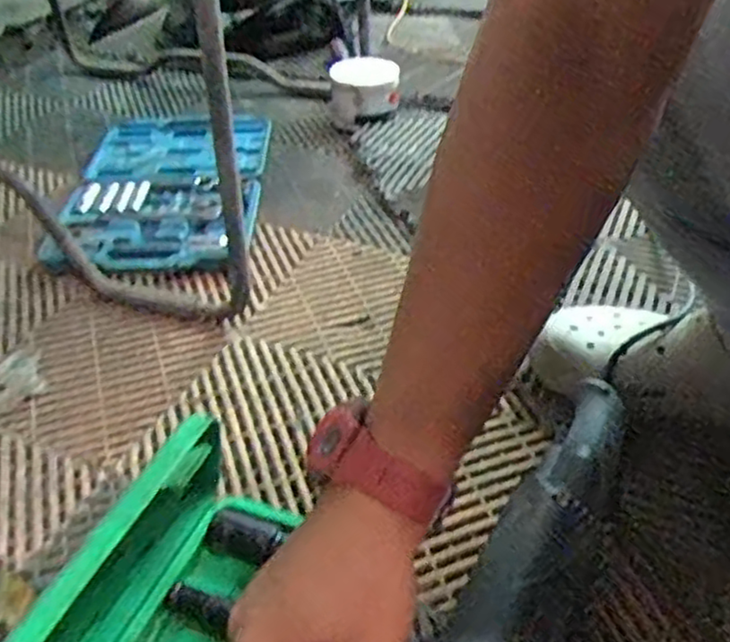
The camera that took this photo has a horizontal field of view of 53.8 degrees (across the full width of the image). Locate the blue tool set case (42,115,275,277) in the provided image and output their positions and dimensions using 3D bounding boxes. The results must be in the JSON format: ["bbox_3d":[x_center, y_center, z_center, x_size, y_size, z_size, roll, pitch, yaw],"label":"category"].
[{"bbox_3d":[-0.262,-0.189,0.971,0.238,0.033,0.381,0,39,0],"label":"blue tool set case"}]

